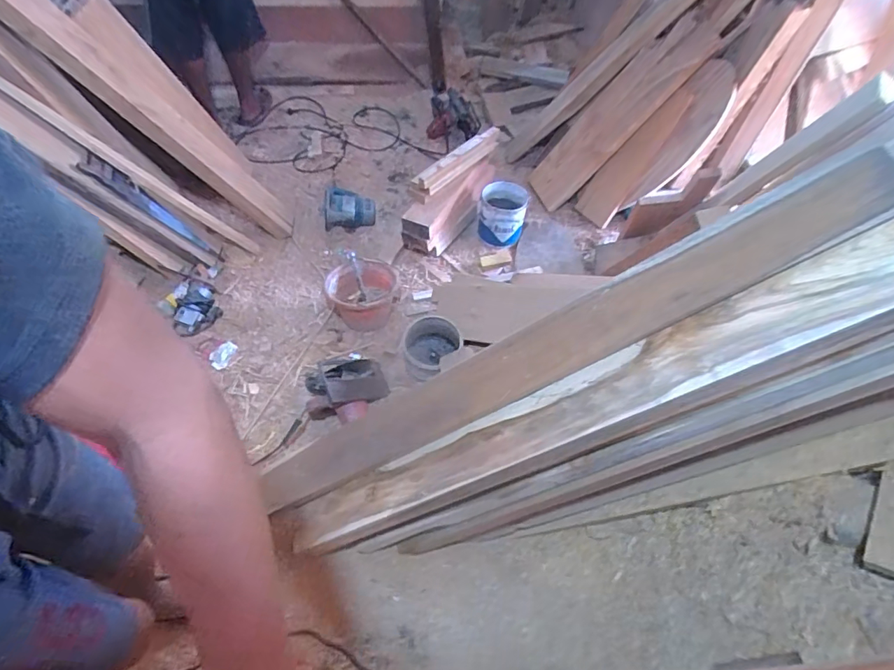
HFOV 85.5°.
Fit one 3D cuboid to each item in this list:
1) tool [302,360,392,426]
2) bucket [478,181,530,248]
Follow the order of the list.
[{"bbox_3d":[-0.298,0.153,1.440,0.235,0.179,0.172,-10,57,-10],"label":"tool"},{"bbox_3d":[0.213,-0.467,1.883,0.187,0.153,0.217,13,56,6],"label":"bucket"}]

